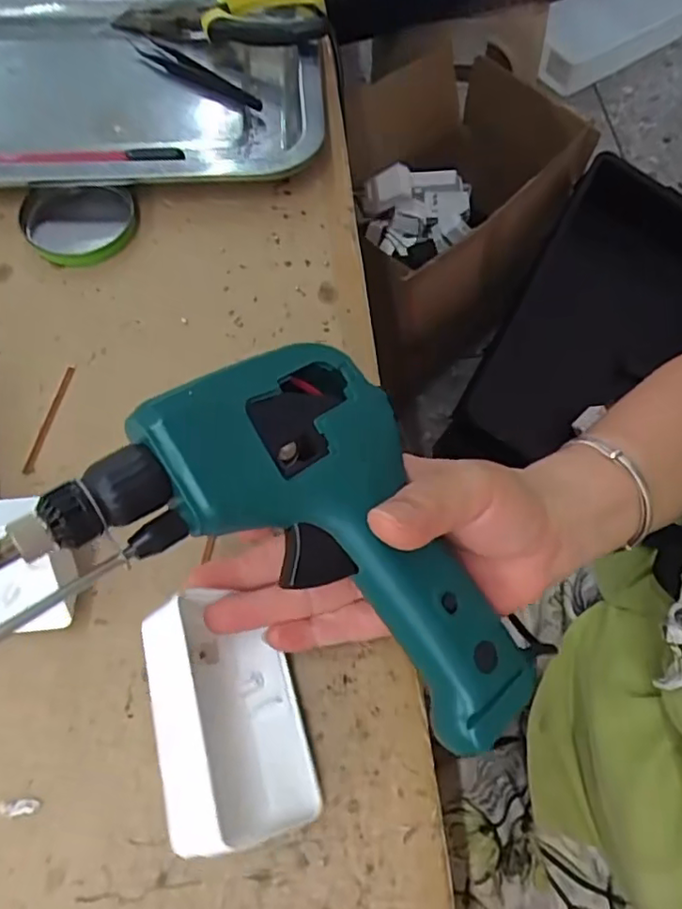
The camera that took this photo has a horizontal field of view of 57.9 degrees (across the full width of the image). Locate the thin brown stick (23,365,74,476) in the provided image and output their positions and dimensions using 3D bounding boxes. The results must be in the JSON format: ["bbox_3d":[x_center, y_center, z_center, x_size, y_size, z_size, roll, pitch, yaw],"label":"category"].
[{"bbox_3d":[-0.152,-0.019,0.320,0.005,0.005,0.062,11,66,2],"label":"thin brown stick"}]

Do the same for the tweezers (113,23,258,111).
[{"bbox_3d":[-0.109,-0.269,0.428,0.133,0.010,0.016,35,69,12],"label":"tweezers"}]

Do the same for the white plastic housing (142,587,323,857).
[{"bbox_3d":[-0.047,0.103,0.243,0.031,0.057,0.087,-31,62,28],"label":"white plastic housing"}]

